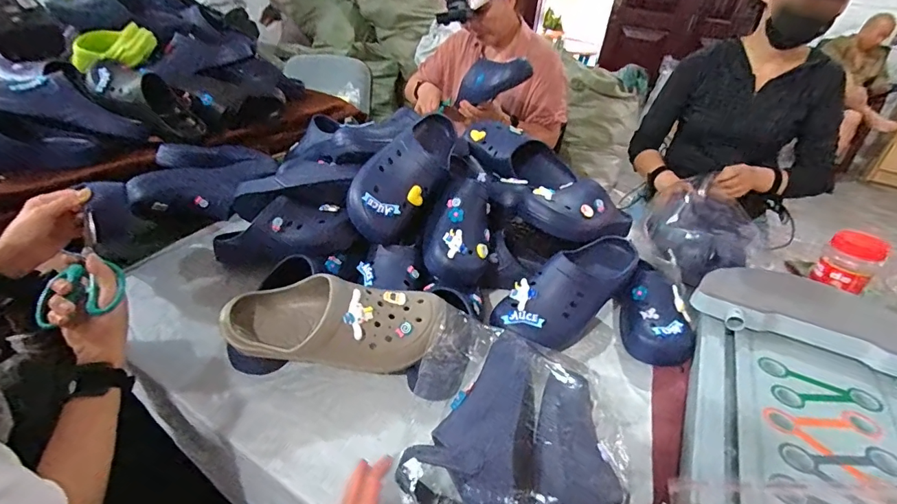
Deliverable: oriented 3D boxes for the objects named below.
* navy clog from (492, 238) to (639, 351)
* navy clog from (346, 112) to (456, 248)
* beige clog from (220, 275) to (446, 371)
[{"bbox_3d":[0.203,0.072,0.737,0.274,0.132,0.099,-15,39,-28],"label":"navy clog"},{"bbox_3d":[-0.061,-0.138,0.793,0.117,0.120,0.286,19,59,19],"label":"navy clog"},{"bbox_3d":[-0.148,0.088,0.582,0.277,0.088,0.106,1,34,-7],"label":"beige clog"}]

